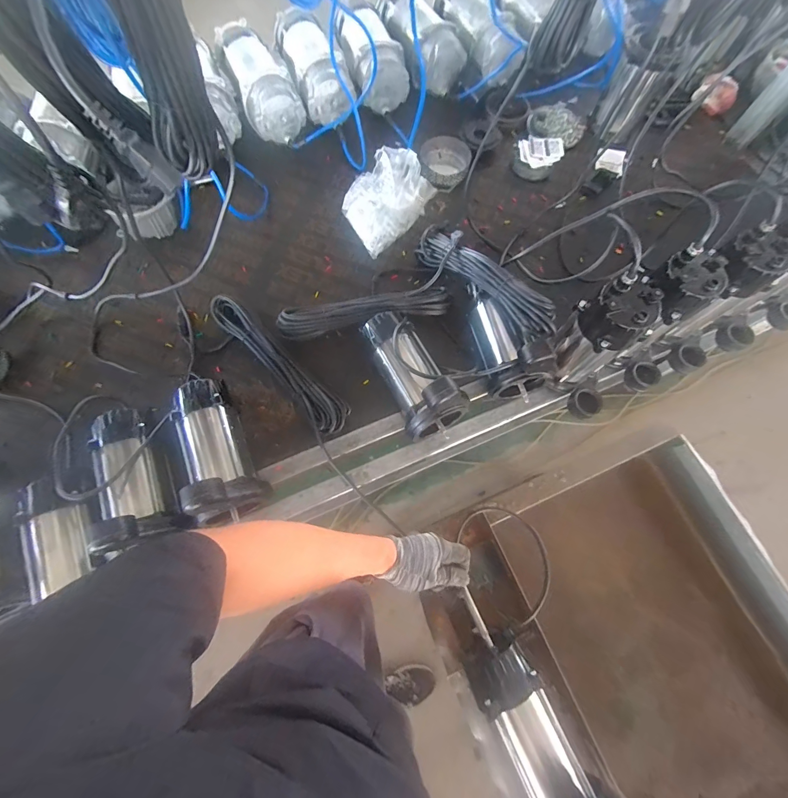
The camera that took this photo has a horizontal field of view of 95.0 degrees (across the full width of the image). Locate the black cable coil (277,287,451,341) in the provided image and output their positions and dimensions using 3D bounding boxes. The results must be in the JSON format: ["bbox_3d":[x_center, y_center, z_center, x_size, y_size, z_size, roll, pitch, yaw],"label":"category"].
[{"bbox_3d":[-0.060,-0.174,0.737,0.348,0.059,0.059,-9,72,-4],"label":"black cable coil"}]

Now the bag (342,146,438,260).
[{"bbox_3d":[-0.020,-0.448,0.807,0.192,0.100,0.151,-43,77,-14],"label":"bag"}]

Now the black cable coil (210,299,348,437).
[{"bbox_3d":[-0.224,-0.069,0.709,0.359,0.048,0.069,43,75,12],"label":"black cable coil"}]

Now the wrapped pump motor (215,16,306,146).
[{"bbox_3d":[-0.328,-0.776,0.873,0.121,0.100,0.311,-24,73,-9],"label":"wrapped pump motor"}]

